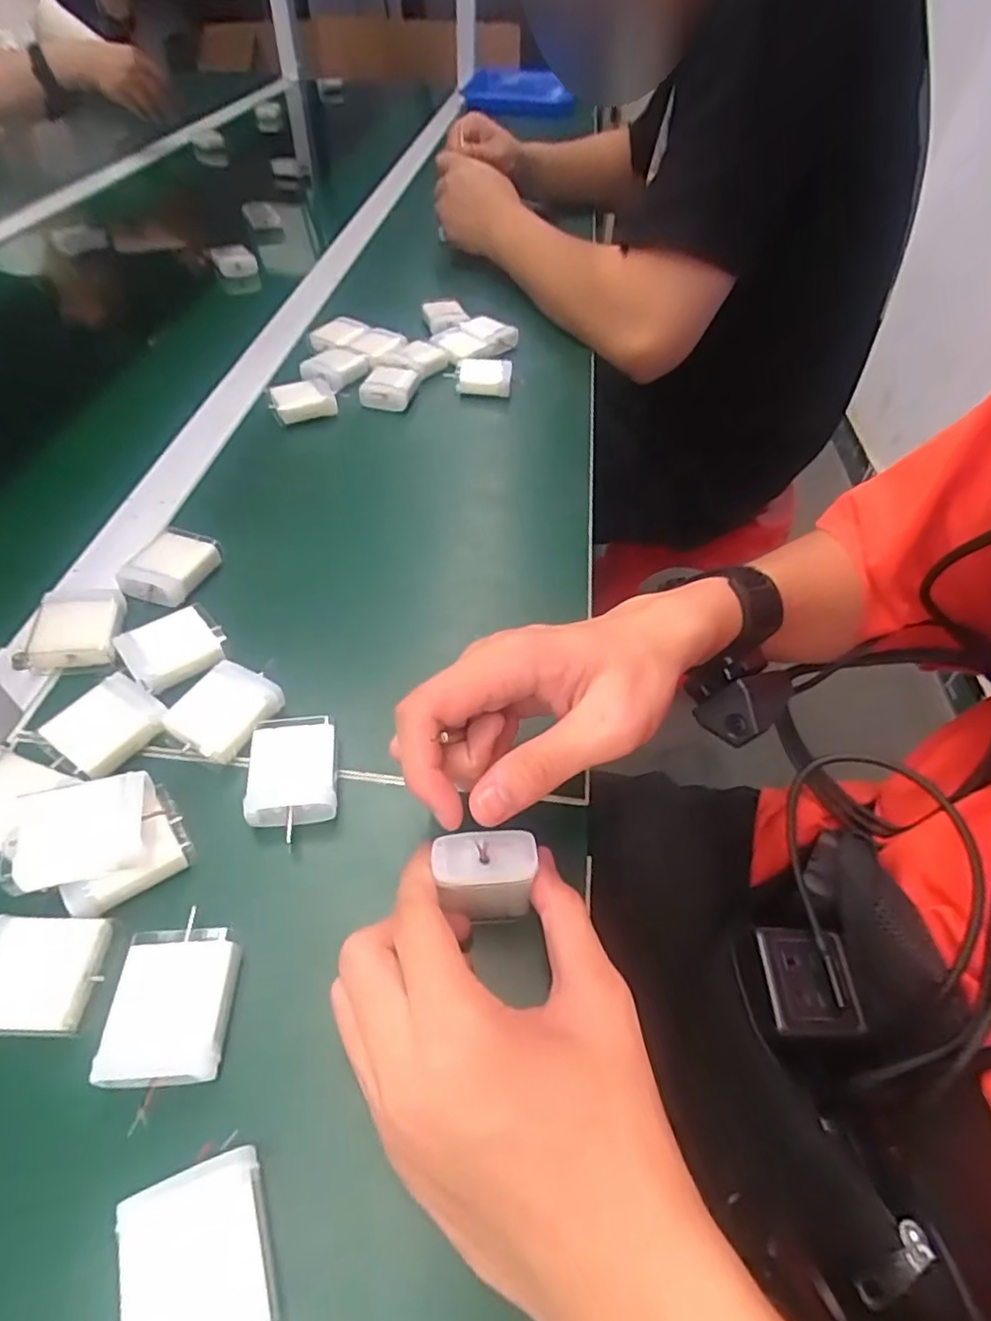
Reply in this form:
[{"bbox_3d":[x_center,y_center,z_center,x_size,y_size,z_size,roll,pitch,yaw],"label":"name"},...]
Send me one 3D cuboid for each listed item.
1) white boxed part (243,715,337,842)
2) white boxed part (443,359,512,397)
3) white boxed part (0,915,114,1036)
[{"bbox_3d":[-0.099,0.053,0.312,0.040,0.019,0.055,-5,50,-5],"label":"white boxed part"},{"bbox_3d":[-0.015,-0.262,0.582,0.059,0.021,0.044,-3,49,-3],"label":"white boxed part"},{"bbox_3d":[-0.182,0.122,0.246,0.051,0.010,0.041,-2,49,-2],"label":"white boxed part"}]

